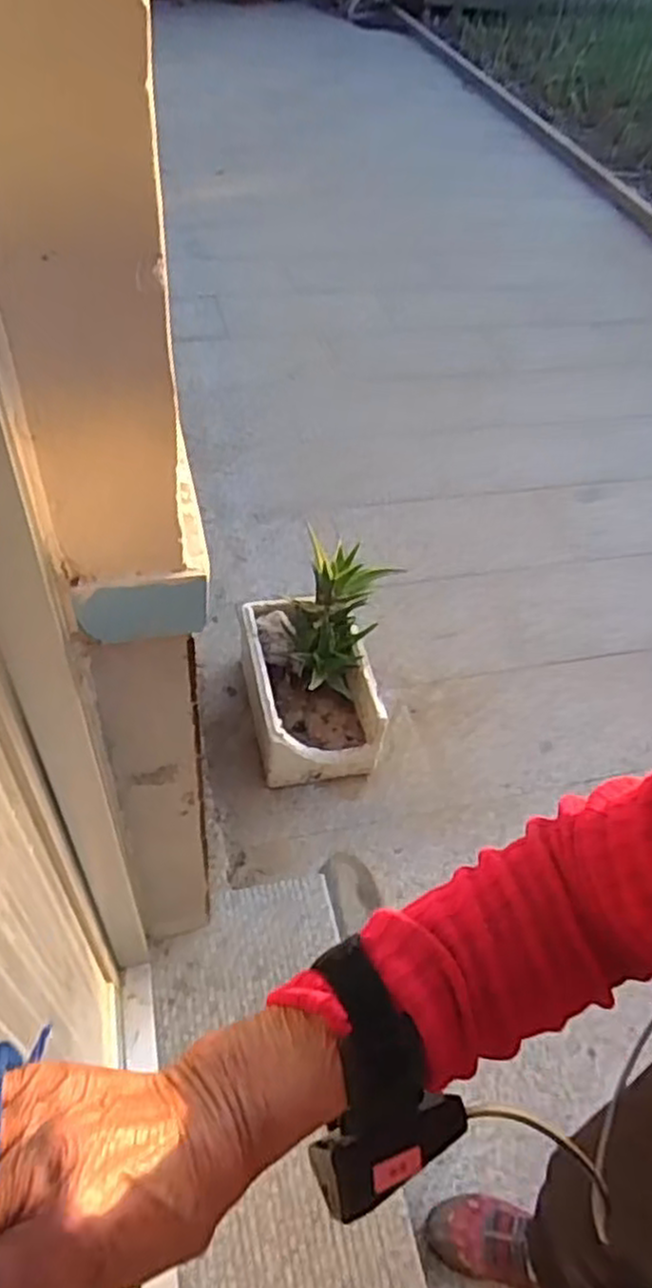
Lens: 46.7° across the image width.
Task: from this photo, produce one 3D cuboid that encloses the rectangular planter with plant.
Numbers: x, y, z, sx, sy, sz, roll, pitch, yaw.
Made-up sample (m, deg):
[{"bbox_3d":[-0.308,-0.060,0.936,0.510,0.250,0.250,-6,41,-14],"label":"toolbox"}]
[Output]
[{"bbox_3d":[-0.021,0.033,1.455,0.259,0.274,0.417,-1,50,-8],"label":"rectangular planter with plant"}]

